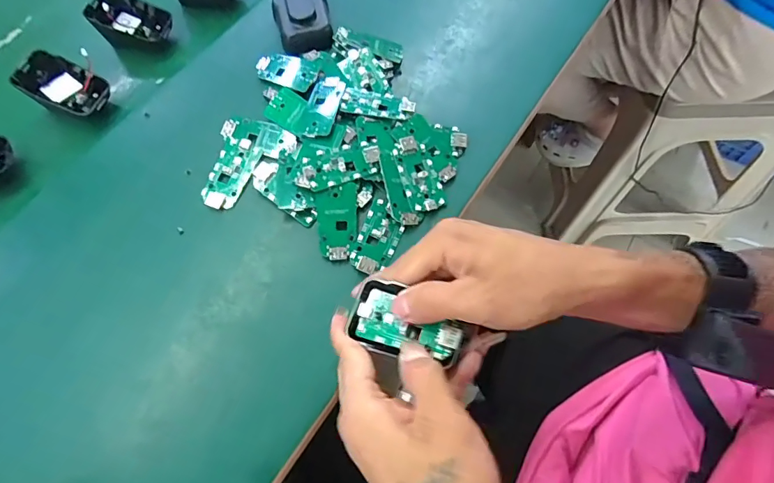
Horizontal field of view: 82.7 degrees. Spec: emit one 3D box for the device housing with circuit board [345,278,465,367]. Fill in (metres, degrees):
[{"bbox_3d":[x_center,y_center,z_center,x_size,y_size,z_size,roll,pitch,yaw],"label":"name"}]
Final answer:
[{"bbox_3d":[0.012,0.053,0.275,0.070,0.015,0.039,19,70,18],"label":"device housing with circuit board"}]

